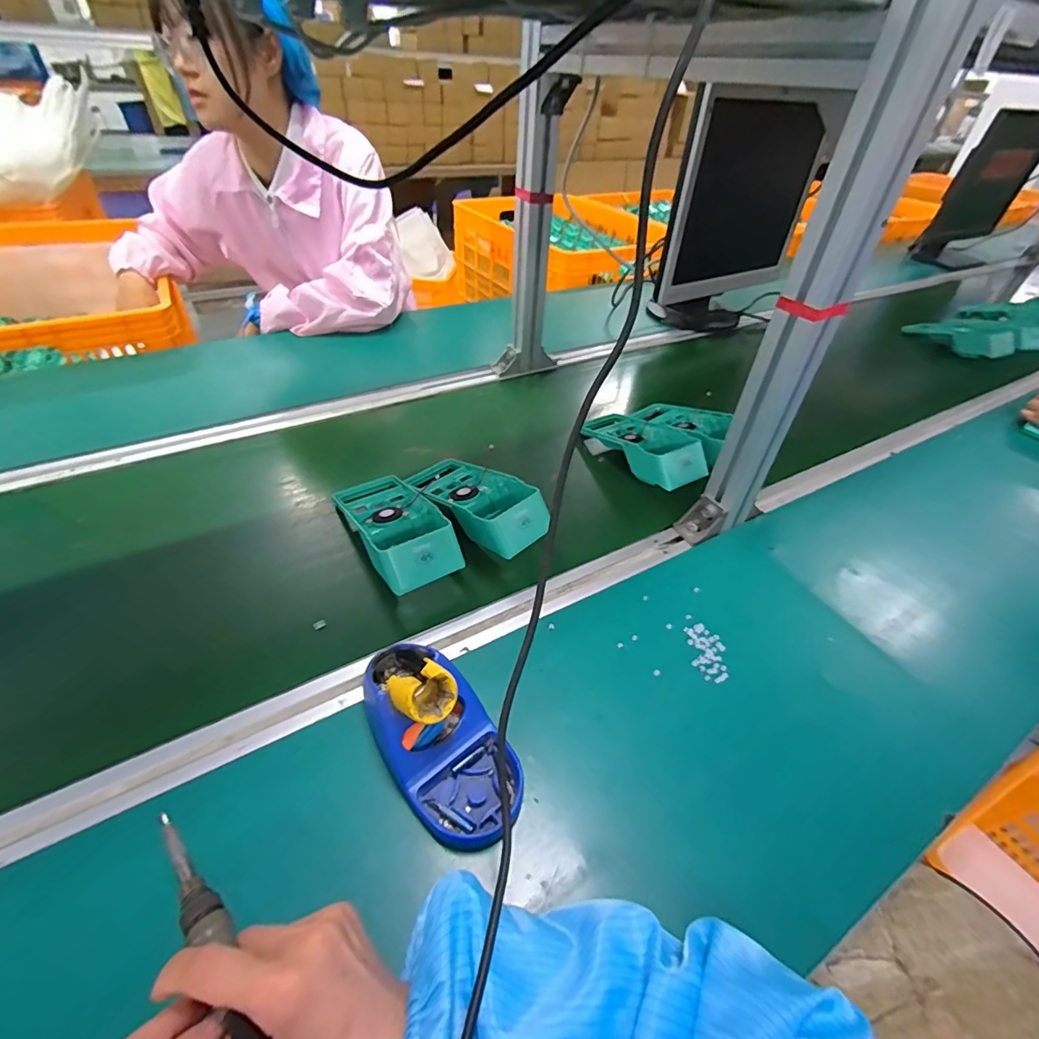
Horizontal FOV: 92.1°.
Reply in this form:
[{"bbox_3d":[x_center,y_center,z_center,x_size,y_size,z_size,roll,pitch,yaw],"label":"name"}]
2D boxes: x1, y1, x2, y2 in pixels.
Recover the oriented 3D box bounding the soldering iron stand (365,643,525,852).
[{"bbox_3d":[-0.061,0.147,0.362,0.078,0.085,0.154,-28,52,-30],"label":"soldering iron stand"}]

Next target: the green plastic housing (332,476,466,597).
[{"bbox_3d":[-0.133,0.002,0.542,0.095,0.052,0.184,-21,49,-24],"label":"green plastic housing"}]

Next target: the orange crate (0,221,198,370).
[{"bbox_3d":[-0.971,-0.415,1.022,0.473,0.197,0.696,-21,48,-25],"label":"orange crate"}]

